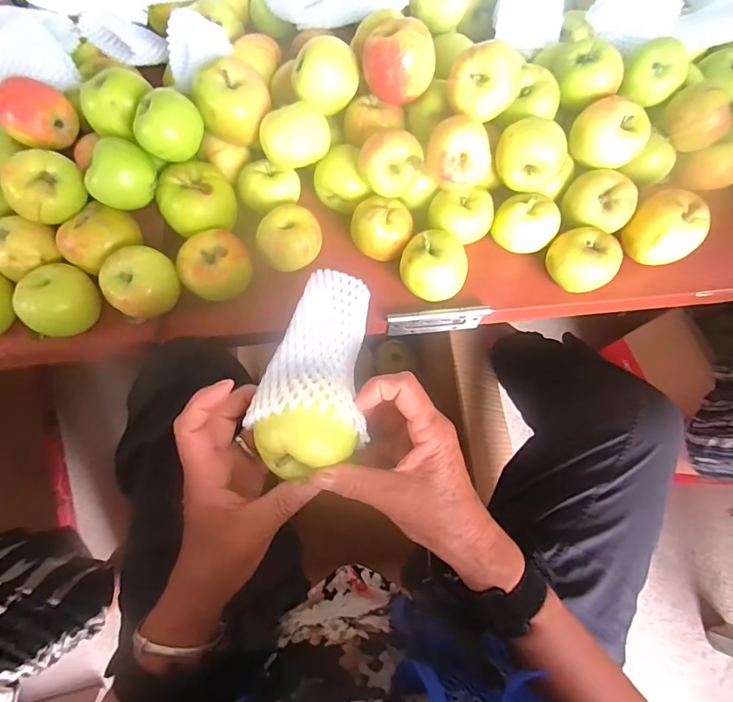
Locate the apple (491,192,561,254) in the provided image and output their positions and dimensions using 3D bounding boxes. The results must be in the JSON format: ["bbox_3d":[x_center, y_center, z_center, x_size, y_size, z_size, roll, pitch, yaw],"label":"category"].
[{"bbox_3d":[0.157,-0.122,0.446,0.058,0.058,0.049,36,76,11],"label":"apple"}]

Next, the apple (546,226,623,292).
[{"bbox_3d":[0.212,-0.087,0.441,0.063,0.056,0.058,0,72,0],"label":"apple"}]

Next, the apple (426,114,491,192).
[{"bbox_3d":[0.085,-0.178,0.403,0.056,0.045,0.051,0,72,0],"label":"apple"}]

